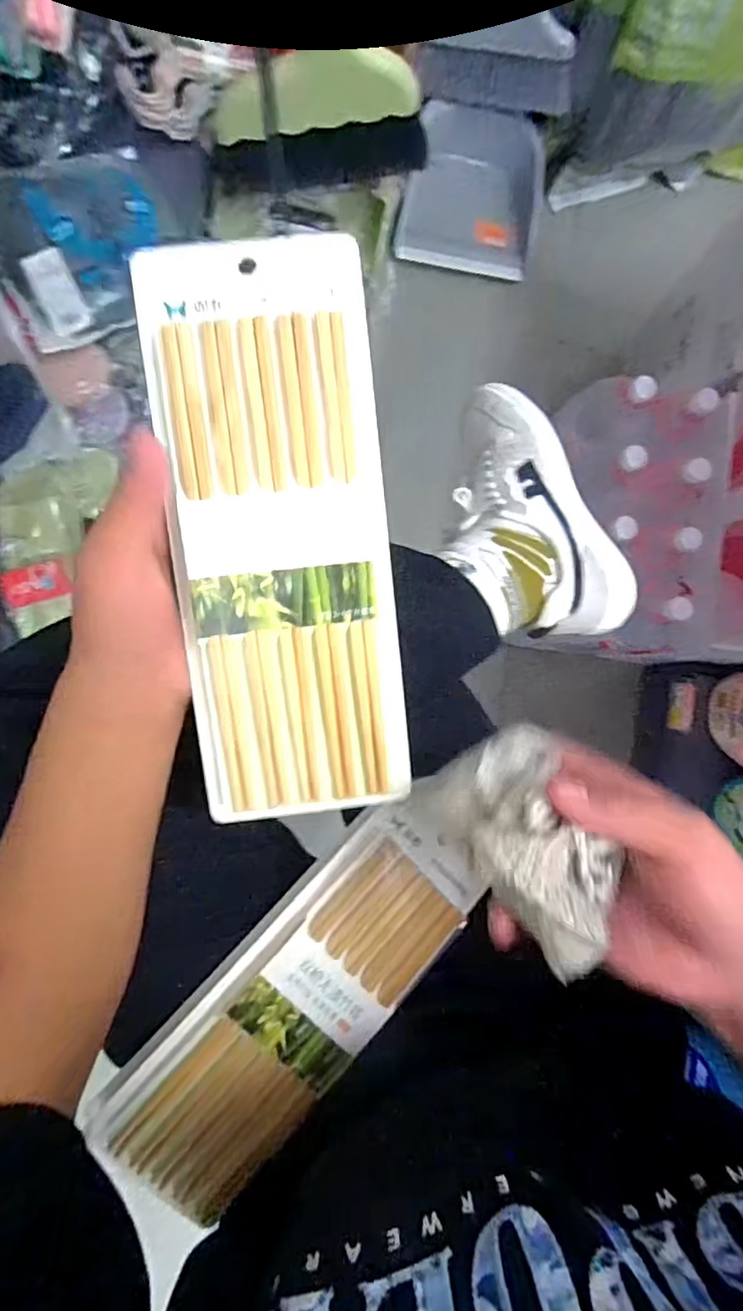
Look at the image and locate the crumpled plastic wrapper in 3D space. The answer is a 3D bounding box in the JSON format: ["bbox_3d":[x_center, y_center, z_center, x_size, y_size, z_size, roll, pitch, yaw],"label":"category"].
[{"bbox_3d":[0.079,0.087,0.265,0.064,0.049,0.093,-30,91,-8],"label":"crumpled plastic wrapper"}]

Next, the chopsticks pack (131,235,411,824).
[{"bbox_3d":[-0.044,-0.057,0.286,0.107,0.023,0.280,-7,98,-8],"label":"chopsticks pack"}]

